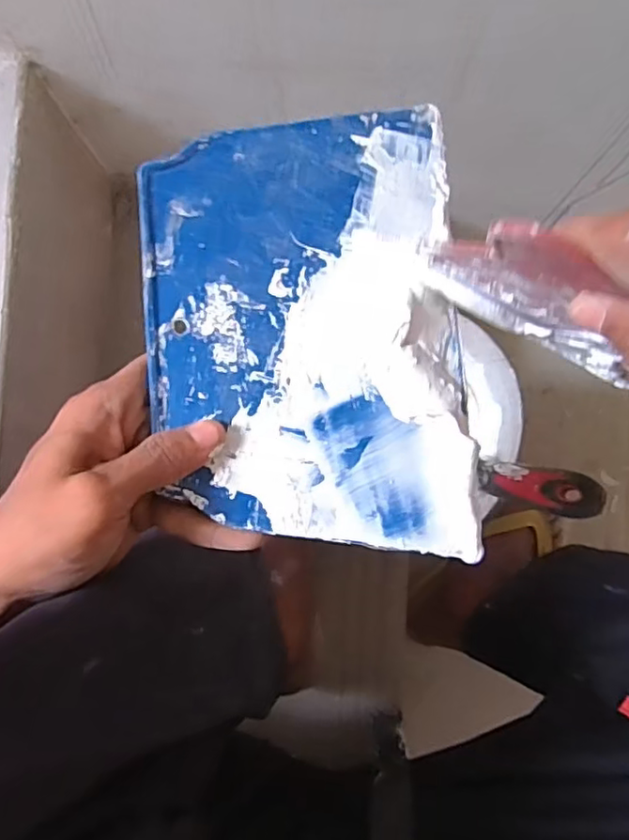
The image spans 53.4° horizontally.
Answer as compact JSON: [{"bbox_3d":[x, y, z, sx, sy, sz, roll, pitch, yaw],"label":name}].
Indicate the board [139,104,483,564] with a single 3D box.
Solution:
[{"bbox_3d":[-0.001,-0.043,0.284,0.142,0.011,0.203,-2,84,-12],"label":"board"}]

